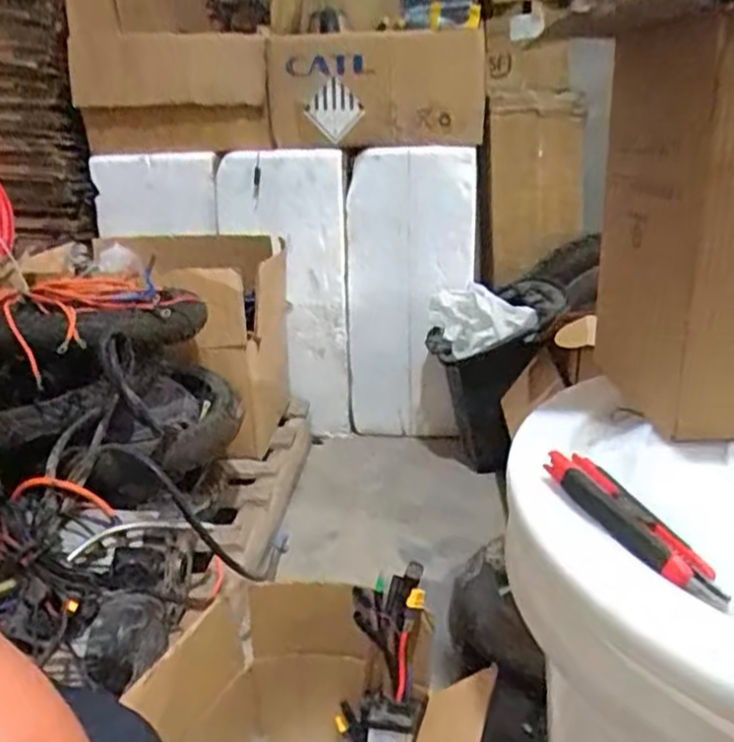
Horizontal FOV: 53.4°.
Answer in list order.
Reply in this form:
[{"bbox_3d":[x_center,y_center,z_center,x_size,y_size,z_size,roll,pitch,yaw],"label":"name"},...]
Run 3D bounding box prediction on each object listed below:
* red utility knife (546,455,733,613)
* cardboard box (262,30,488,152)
[{"bbox_3d":[0.156,0.088,0.431,0.028,0.024,0.138,-10,22,-20],"label":"red utility knife"},{"bbox_3d":[0.020,-0.603,1.565,0.429,0.221,0.194,3,21,15],"label":"cardboard box"}]

